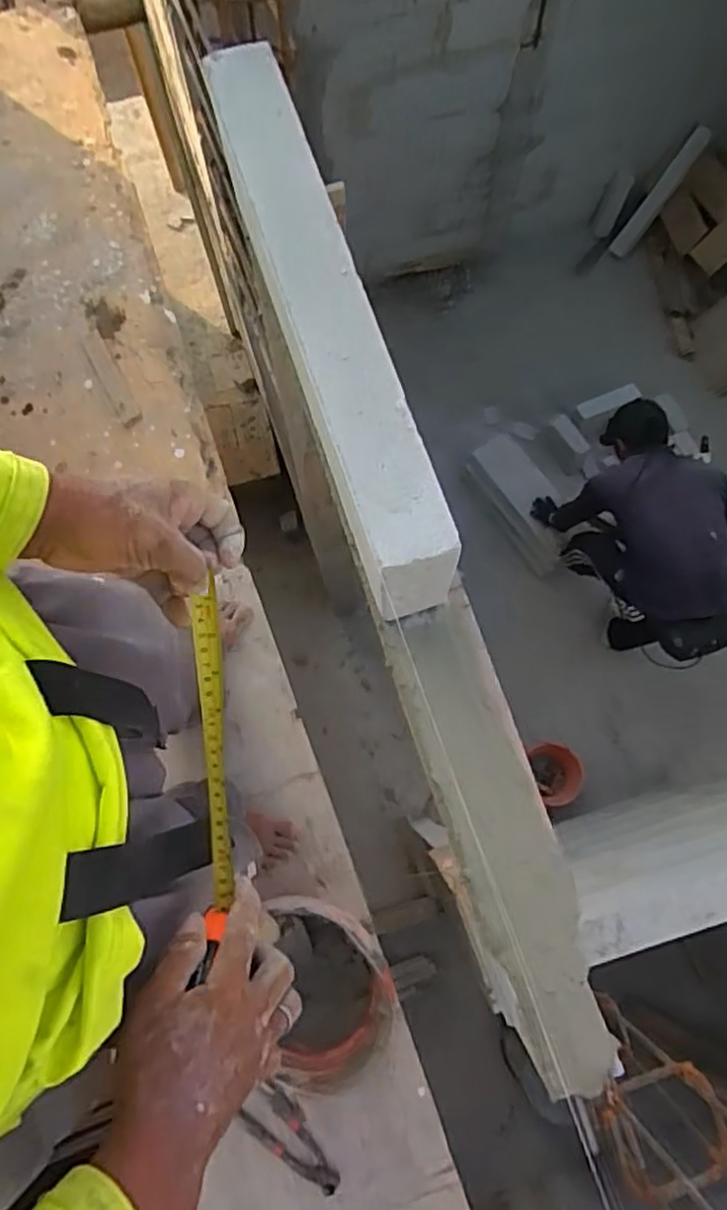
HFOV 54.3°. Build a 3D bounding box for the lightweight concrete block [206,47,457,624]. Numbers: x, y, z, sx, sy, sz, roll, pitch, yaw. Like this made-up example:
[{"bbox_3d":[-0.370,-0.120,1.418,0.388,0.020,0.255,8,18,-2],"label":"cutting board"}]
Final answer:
[{"bbox_3d":[-0.048,-0.277,0.745,0.096,0.178,0.586,-18,76,-4],"label":"lightweight concrete block"}]

